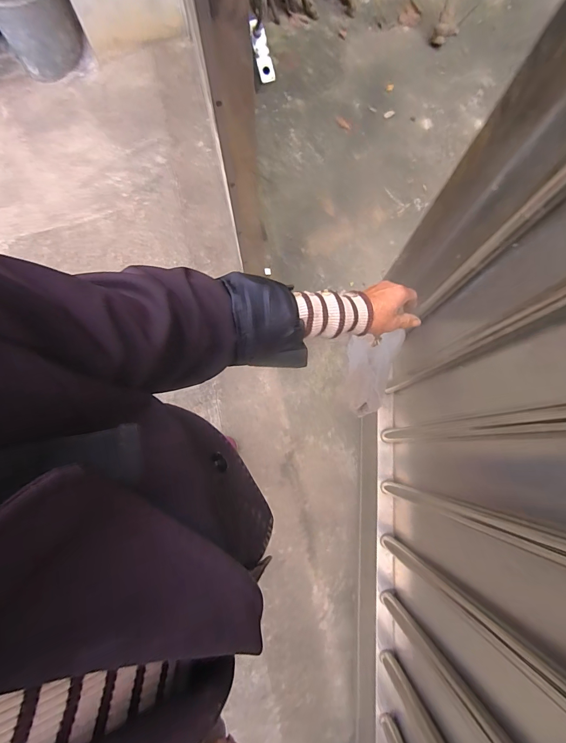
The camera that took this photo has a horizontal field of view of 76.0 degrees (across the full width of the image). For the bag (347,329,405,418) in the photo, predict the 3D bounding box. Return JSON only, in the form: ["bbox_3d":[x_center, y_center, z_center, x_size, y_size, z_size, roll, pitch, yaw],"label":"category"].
[{"bbox_3d":[0.171,0.018,0.711,0.088,0.245,0.046,-8,51,-2],"label":"bag"}]

